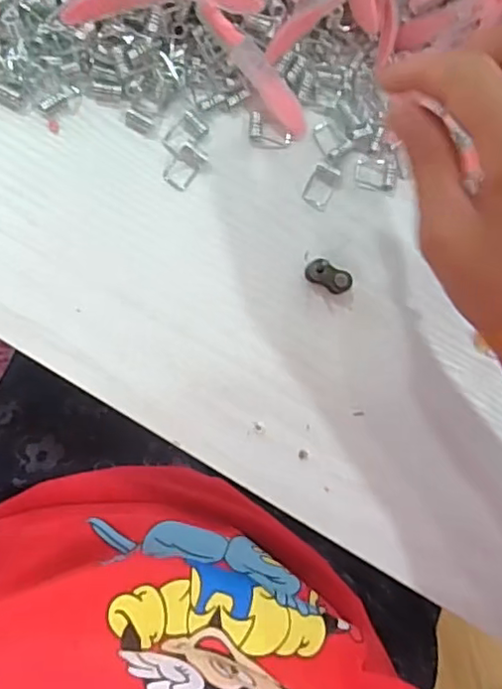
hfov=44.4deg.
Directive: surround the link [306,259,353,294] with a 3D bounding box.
[{"bbox_3d":[0.040,-0.034,0.313,0.025,0.006,0.012,29,82,16],"label":"link"}]

